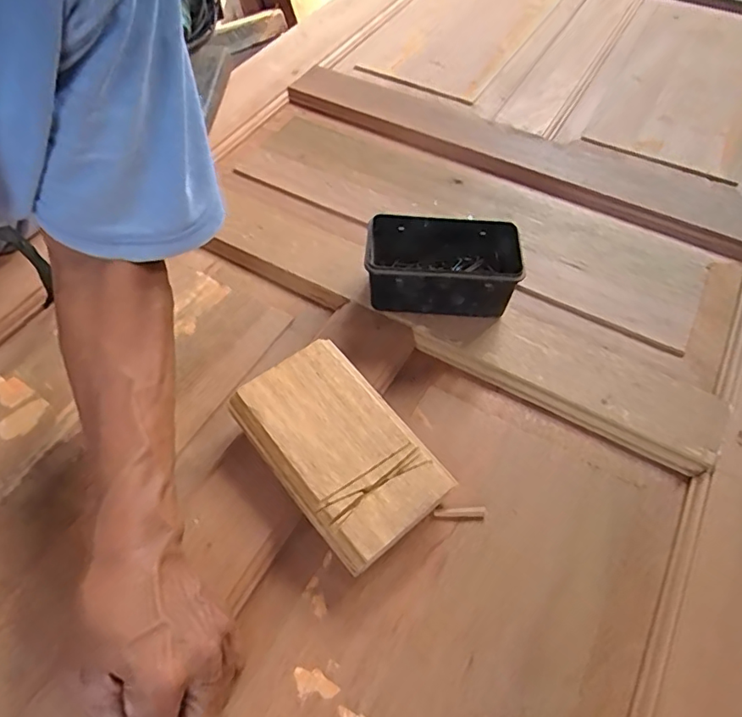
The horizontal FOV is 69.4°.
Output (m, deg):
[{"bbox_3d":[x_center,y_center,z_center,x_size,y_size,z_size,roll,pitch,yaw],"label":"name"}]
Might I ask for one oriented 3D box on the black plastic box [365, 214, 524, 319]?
[{"bbox_3d":[0.068,-0.086,0.516,0.140,0.070,0.081,2,53,4],"label":"black plastic box"}]

